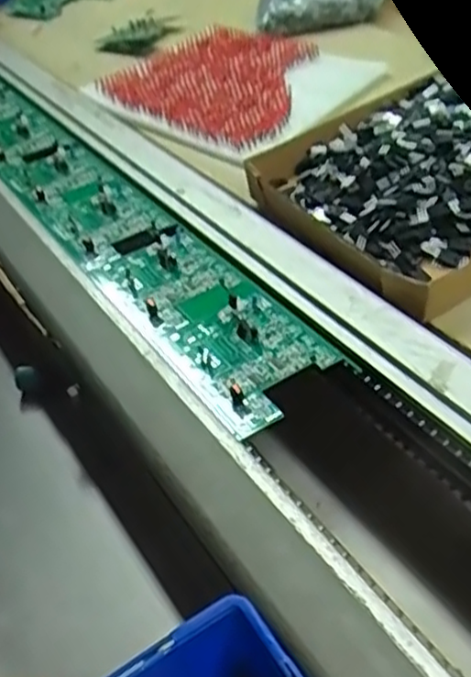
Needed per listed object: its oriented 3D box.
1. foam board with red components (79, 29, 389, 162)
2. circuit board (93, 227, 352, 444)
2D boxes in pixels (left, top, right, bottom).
[{"bbox_3d":[-0.007,-0.283,0.767,0.211,0.031,0.275,-34,47,-31],"label":"foam board with red components"},{"bbox_3d":[-0.021,-0.015,0.490,0.093,0.009,0.210,-25,43,-24],"label":"circuit board"}]

